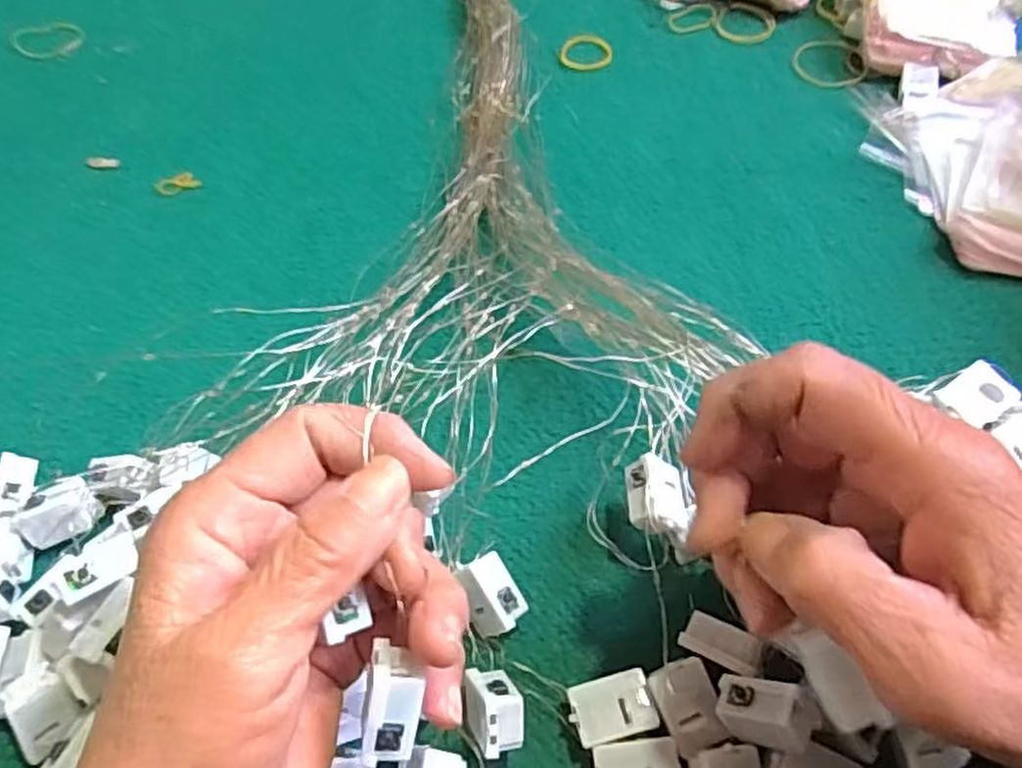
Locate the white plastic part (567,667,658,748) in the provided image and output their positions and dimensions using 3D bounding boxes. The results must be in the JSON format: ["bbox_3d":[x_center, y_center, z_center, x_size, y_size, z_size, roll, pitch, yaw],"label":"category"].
[{"bbox_3d":[0.034,0.110,0.251,0.027,0.013,0.019,-13,56,-7],"label":"white plastic part"}]

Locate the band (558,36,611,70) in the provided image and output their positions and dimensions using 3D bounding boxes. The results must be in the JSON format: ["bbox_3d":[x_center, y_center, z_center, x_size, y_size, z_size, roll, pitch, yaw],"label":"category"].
[{"bbox_3d":[0.049,-0.215,0.481,0.033,0.004,0.036,6,56,6],"label":"band"}]

